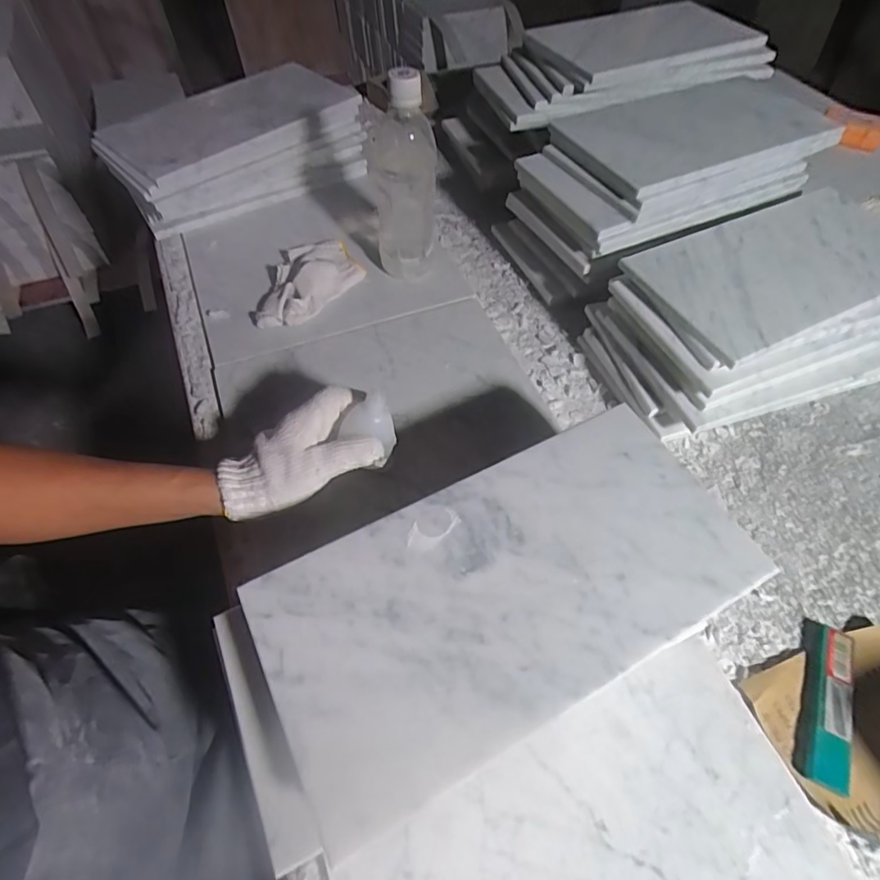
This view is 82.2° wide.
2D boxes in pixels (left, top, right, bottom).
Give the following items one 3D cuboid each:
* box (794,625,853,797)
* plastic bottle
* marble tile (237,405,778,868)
[{"bbox_3d":[0.283,0.191,0.369,0.029,0.011,0.113,24,58,16],"label":"box"},{"bbox_3d":[-0.039,-0.271,0.539,0.069,0.203,0.060,-8,55,-6],"label":"plastic bottle"},{"bbox_3d":[0.046,0.087,0.312,0.297,0.010,0.149,-24,58,-16],"label":"marble tile"}]

